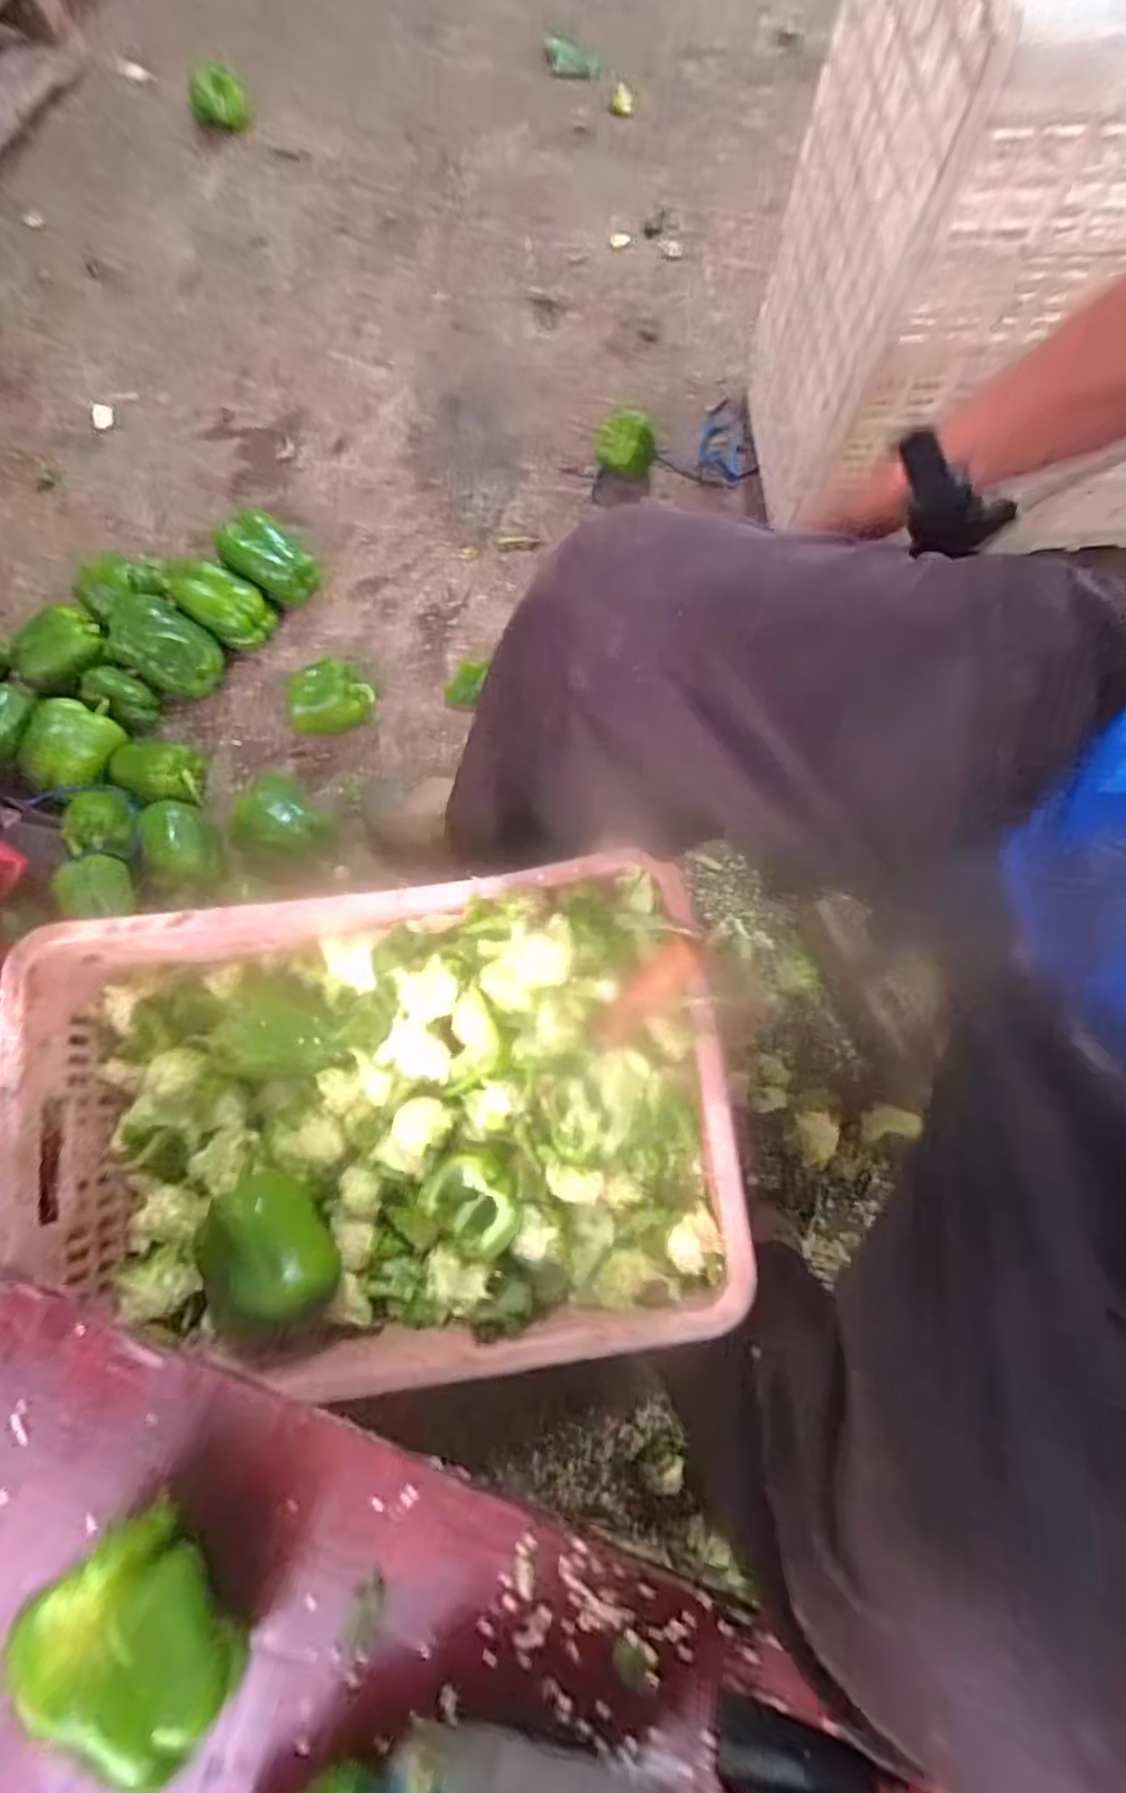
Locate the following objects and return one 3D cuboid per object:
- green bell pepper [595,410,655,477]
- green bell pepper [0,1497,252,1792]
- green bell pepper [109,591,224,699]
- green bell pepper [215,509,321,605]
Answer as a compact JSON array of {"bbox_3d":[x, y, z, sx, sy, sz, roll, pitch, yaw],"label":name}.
[{"bbox_3d":[0.088,-0.626,0.951,0.080,0.077,0.076,0,75,0],"label":"green bell pepper"},{"bbox_3d":[-0.199,0.350,0.328,0.096,0.071,0.062,43,79,10],"label":"green bell pepper"},{"bbox_3d":[-0.482,-0.302,0.845,0.116,0.097,0.091,34,78,8],"label":"green bell pepper"},{"bbox_3d":[-0.373,-0.425,0.879,0.093,0.092,0.097,0,75,0],"label":"green bell pepper"}]

